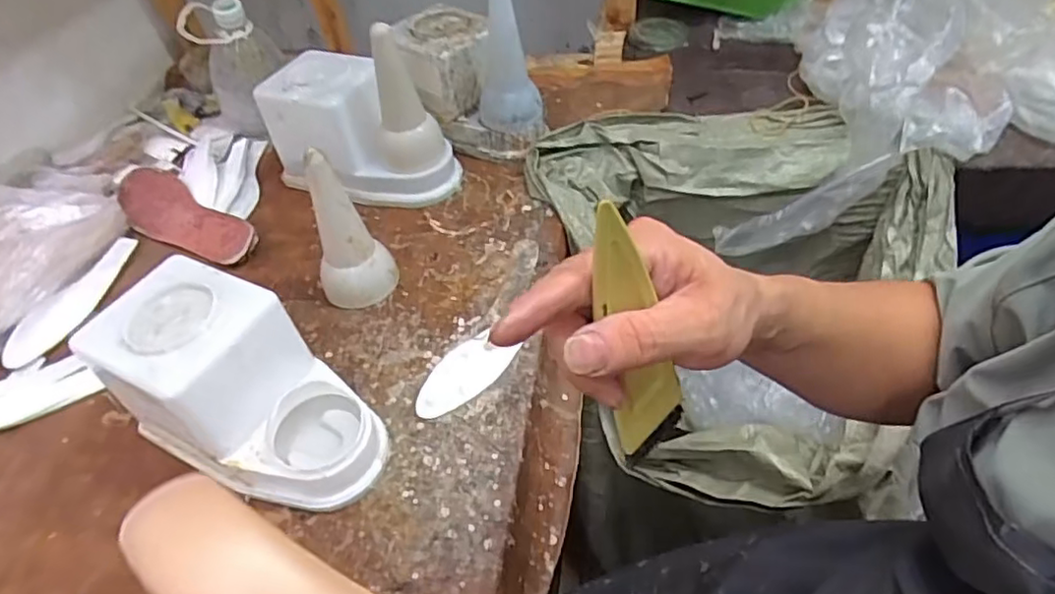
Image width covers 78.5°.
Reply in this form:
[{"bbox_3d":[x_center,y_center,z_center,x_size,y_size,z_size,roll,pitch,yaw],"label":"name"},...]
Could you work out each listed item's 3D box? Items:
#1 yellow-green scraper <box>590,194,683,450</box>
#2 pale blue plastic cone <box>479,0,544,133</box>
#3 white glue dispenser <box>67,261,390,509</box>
[{"bbox_3d":[0.046,0.015,0.271,0.030,0.125,0.010,-30,37,-20],"label":"yellow-green scraper"},{"bbox_3d":[-0.024,-0.256,0.675,0.065,0.148,0.069,-6,47,1],"label":"pale blue plastic cone"},{"bbox_3d":[-0.204,0.068,0.468,0.192,0.114,0.103,18,51,22],"label":"white glue dispenser"}]

